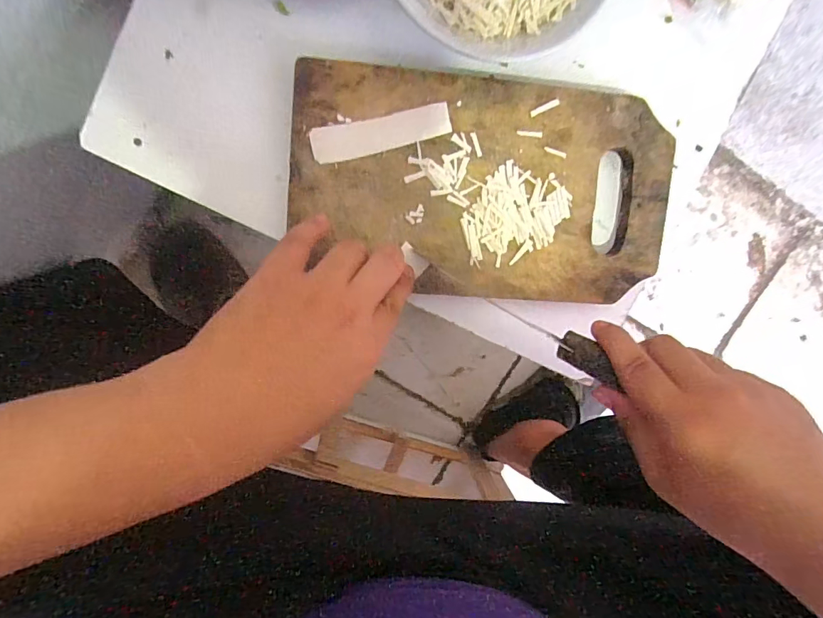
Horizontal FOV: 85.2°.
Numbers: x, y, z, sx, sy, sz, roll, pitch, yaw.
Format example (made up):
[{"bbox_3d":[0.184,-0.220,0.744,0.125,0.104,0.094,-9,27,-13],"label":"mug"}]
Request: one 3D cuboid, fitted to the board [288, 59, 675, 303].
[{"bbox_3d":[0.057,-0.089,0.327,0.277,0.014,0.154,5,98,-7],"label":"board"}]

